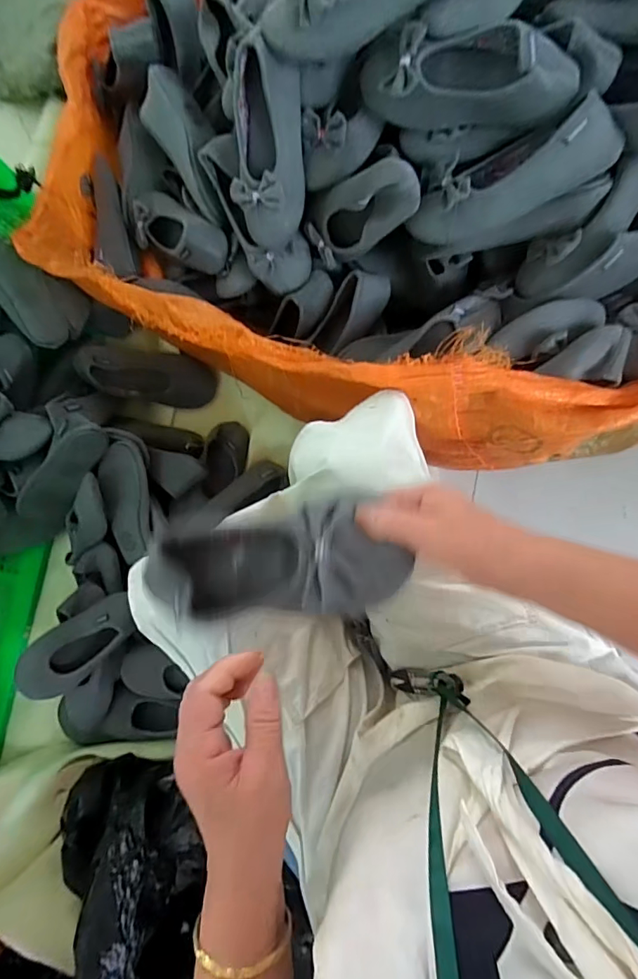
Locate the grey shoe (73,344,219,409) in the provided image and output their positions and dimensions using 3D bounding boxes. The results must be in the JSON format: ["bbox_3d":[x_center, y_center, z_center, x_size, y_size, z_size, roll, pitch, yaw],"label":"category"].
[{"bbox_3d":[-0.317,-0.209,0.893,0.243,0.095,0.076,6,85,-23],"label":"grey shoe"}]

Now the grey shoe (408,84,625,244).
[{"bbox_3d":[0.226,-0.376,0.583,0.237,0.077,0.098,-16,83,22],"label":"grey shoe"}]

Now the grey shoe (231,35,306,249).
[{"bbox_3d":[-0.070,-0.456,0.650,0.098,0.059,0.225,4,123,7],"label":"grey shoe"}]

